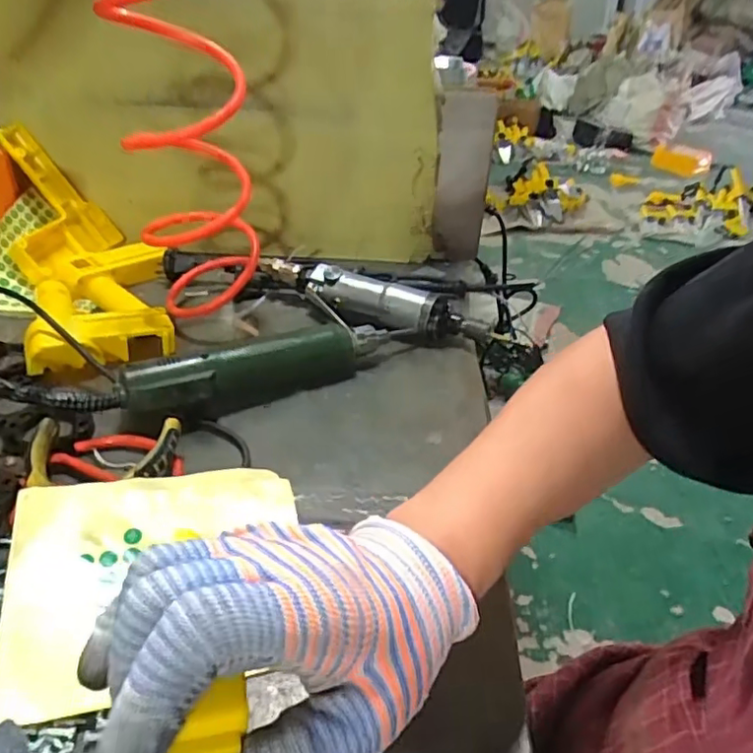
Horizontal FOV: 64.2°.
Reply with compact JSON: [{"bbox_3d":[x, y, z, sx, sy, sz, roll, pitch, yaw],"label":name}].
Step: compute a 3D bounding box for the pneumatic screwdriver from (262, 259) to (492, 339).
[{"bbox_3d":[-0.008,-0.071,0.577,0.226,0.047,0.046,21,37,24],"label":"pneumatic screwdriver"}]

